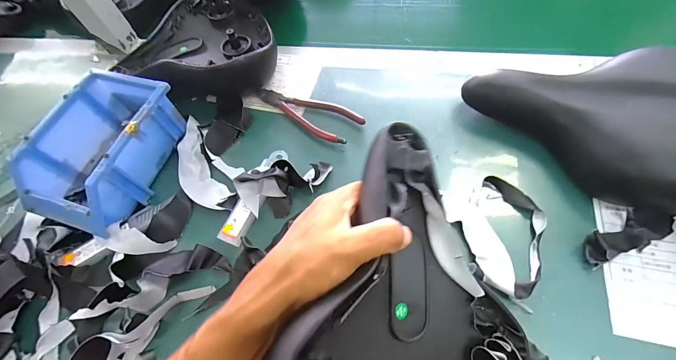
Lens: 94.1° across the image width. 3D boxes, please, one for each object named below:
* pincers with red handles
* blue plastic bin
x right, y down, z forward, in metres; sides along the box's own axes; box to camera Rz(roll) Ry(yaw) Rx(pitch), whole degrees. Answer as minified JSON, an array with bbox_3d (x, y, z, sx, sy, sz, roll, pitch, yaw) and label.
[{"bbox_3d":[-0.038,-0.095,0.418,0.148,0.014,0.054,31,69,20],"label":"pincers with red handles"},{"bbox_3d":[-0.278,-0.036,0.371,0.123,0.070,0.176,17,65,14],"label":"blue plastic bin"}]

